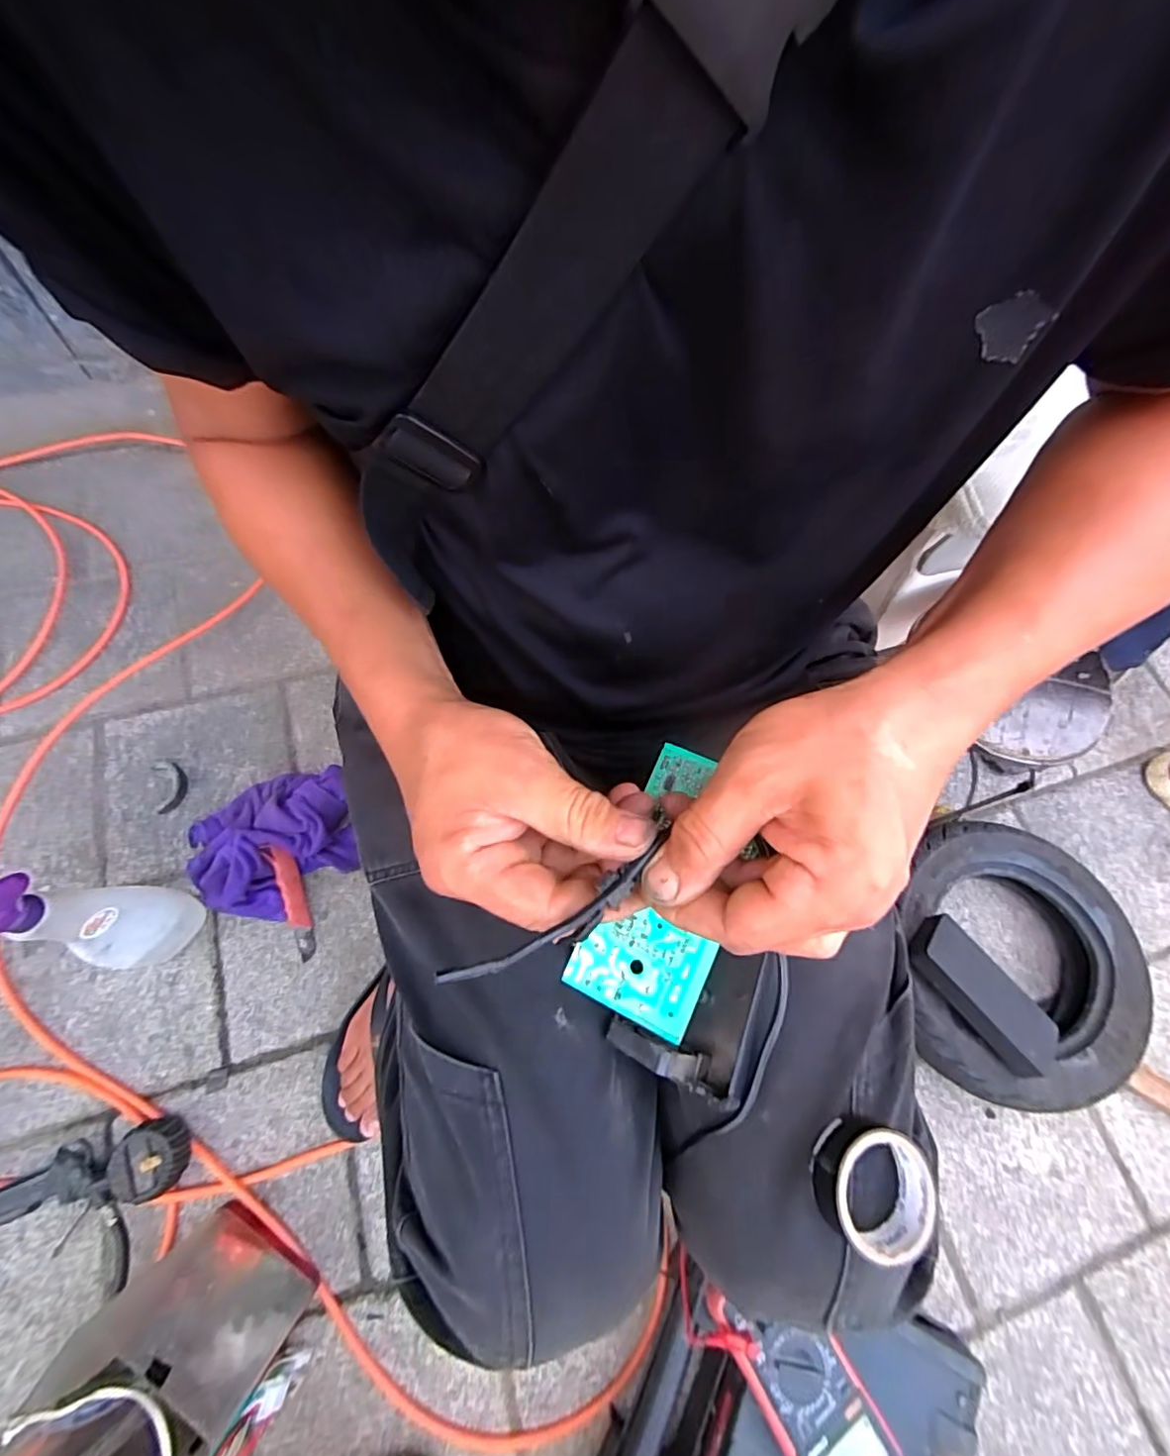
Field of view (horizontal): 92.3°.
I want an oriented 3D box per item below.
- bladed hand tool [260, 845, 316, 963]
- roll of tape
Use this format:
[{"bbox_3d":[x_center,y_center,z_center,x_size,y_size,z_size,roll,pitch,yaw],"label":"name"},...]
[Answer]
[{"bbox_3d":[-0.377,0.222,0.726,0.025,0.024,0.150,-19,88,-8],"label":"bladed hand tool"},{"bbox_3d":[0.129,0.205,0.252,0.050,0.023,0.047,1,67,-3],"label":"roll of tape"}]

